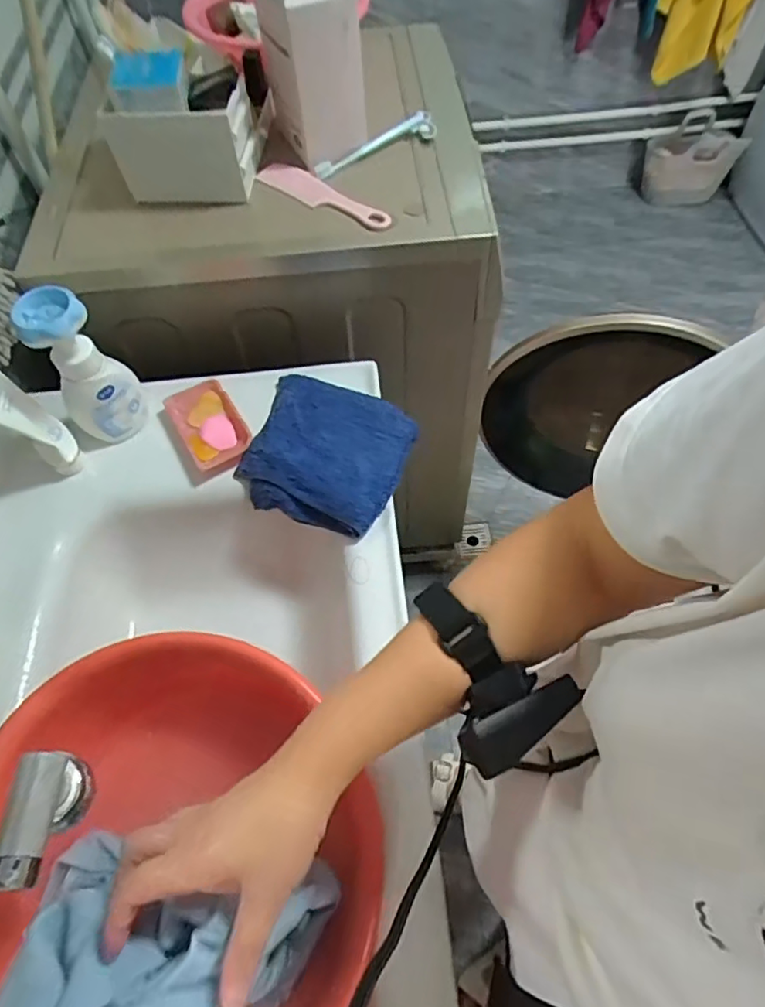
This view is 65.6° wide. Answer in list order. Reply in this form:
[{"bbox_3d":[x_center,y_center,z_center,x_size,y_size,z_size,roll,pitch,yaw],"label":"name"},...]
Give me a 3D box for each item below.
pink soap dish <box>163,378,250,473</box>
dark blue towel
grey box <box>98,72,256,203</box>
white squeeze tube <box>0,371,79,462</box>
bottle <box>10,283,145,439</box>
[{"bbox_3d":[-0.213,-0.096,0.734,0.074,0.031,0.114,-29,62,-14],"label":"pink soap dish"},{"bbox_3d":[-0.065,-0.064,0.720,0.187,0.033,0.181,17,61,13],"label":"dark blue towel"},{"bbox_3d":[-0.246,-0.458,0.751,0.155,0.136,0.103,8,60,8],"label":"grey box"},{"bbox_3d":[-0.395,-0.094,0.658,0.027,0.137,0.047,-15,57,20],"label":"white squeeze tube"},{"bbox_3d":[-0.339,-0.153,0.676,0.083,0.183,0.068,-31,62,-15],"label":"bottle"}]

